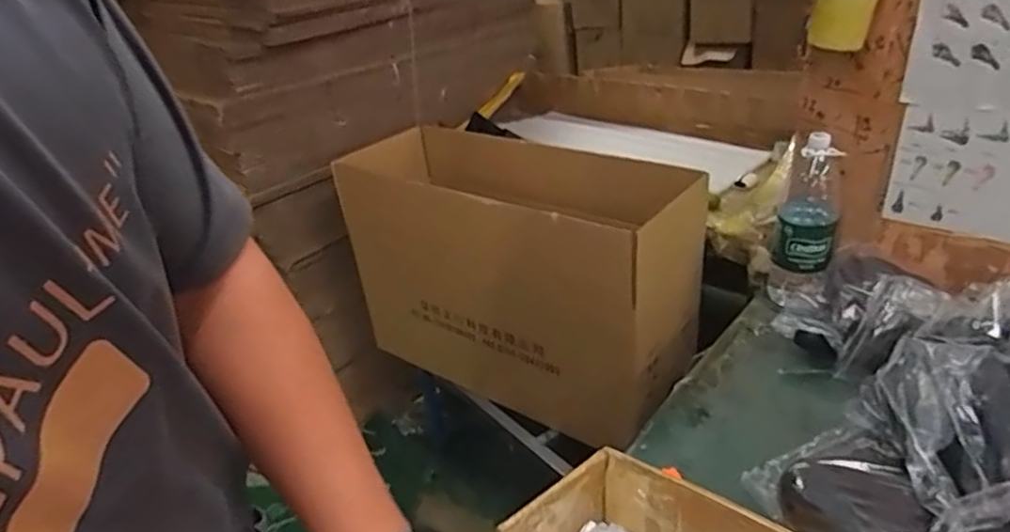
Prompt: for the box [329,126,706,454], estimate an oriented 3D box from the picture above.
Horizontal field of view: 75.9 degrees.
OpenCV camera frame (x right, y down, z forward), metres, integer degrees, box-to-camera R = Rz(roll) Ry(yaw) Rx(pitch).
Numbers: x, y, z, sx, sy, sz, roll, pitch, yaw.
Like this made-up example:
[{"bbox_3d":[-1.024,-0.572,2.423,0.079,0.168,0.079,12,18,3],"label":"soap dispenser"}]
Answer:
[{"bbox_3d":[0.022,0.007,1.525,0.826,0.497,0.328,17,35,35],"label":"box"}]

